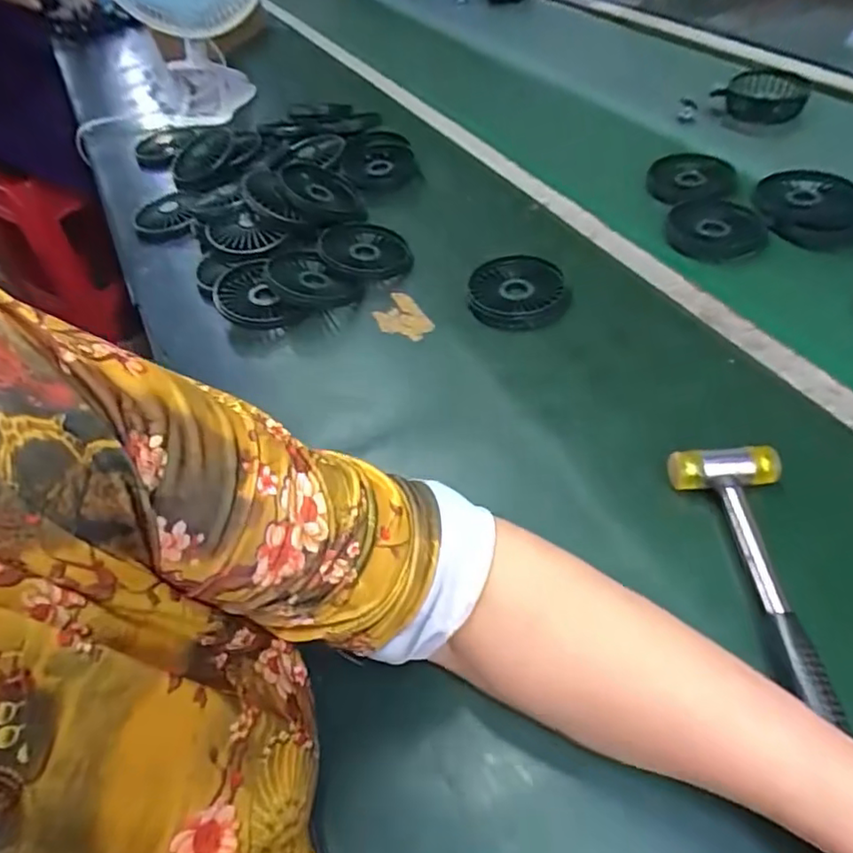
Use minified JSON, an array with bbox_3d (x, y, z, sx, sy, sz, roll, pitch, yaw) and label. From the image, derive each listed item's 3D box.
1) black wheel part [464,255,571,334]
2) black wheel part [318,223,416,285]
[{"bbox_3d":[0.081,-0.119,0.535,0.085,0.018,0.082,6,49,12],"label":"black wheel part"},{"bbox_3d":[-0.057,-0.168,0.593,0.078,0.023,0.089,-26,51,-13],"label":"black wheel part"}]

